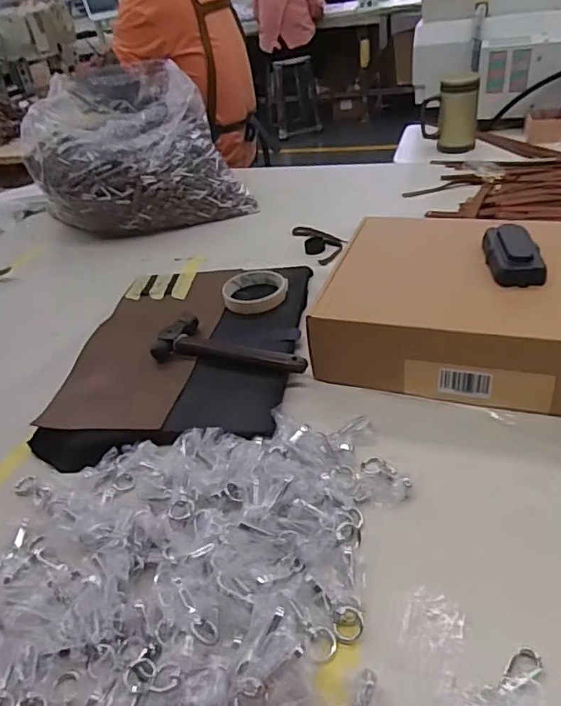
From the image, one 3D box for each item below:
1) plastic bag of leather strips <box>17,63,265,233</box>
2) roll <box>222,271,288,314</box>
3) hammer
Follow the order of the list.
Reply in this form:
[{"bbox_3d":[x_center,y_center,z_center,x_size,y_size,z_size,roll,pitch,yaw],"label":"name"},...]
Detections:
[{"bbox_3d":[-0.286,-0.415,1.091,0.364,0.199,0.385,-16,37,-9],"label":"plastic bag of leather strips"},{"bbox_3d":[-0.037,-0.085,0.755,0.087,0.026,0.087,-4,36,3],"label":"roll"},{"bbox_3d":[-0.055,-0.009,0.652,0.190,0.026,0.065,8,39,20],"label":"hammer"}]

